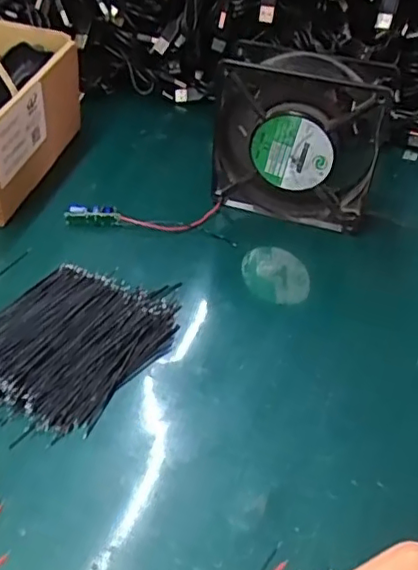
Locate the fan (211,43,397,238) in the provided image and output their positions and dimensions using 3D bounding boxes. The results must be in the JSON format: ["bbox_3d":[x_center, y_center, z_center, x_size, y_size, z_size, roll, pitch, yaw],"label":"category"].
[{"bbox_3d":[0.066,-0.107,0.441,0.117,0.121,0.039,15,45,13],"label":"fan"}]

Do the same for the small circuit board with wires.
[{"bbox_3d":[-0.044,-0.058,0.468,0.128,0.015,0.045,6,43,4],"label":"small circuit board with wires"}]

